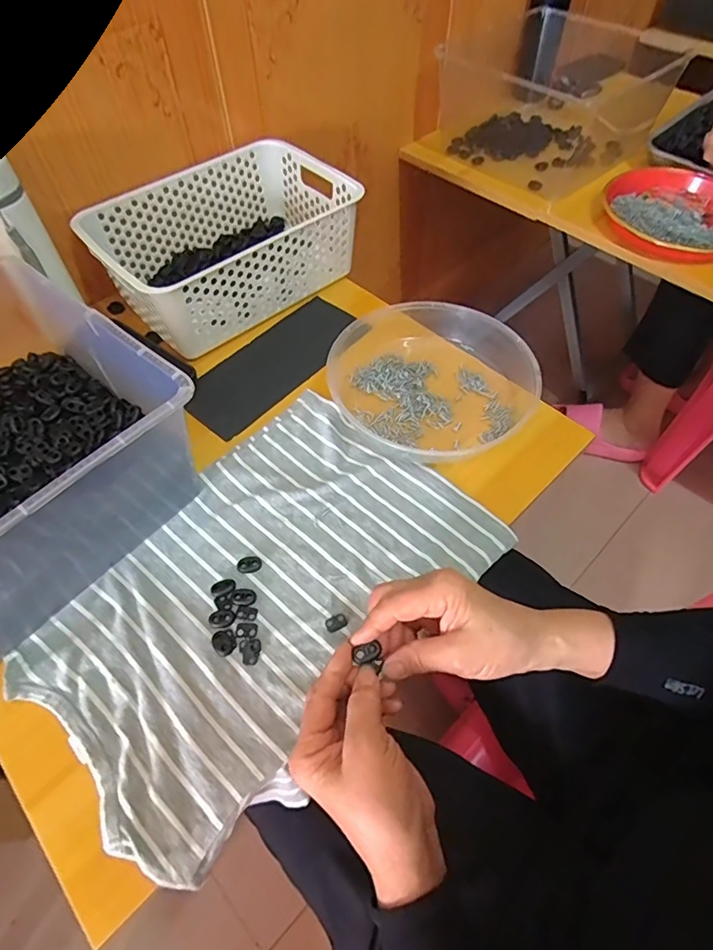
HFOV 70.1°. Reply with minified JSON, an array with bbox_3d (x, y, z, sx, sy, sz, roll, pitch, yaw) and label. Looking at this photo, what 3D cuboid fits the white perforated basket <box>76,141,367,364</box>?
[{"bbox_3d":[-0.161,-0.298,0.652,0.305,0.105,0.199,-38,64,-22],"label":"white perforated basket"}]

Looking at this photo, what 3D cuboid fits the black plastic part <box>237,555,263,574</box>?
[{"bbox_3d":[-0.098,0.082,0.465,0.022,0.004,0.016,-16,58,-10],"label":"black plastic part"}]

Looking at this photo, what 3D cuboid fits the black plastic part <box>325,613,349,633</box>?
[{"bbox_3d":[-0.017,0.126,0.435,0.018,0.004,0.013,-25,60,-15],"label":"black plastic part"}]

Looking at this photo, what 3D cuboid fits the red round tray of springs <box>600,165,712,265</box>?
[{"bbox_3d":[0.478,-0.394,0.763,0.222,0.028,0.215,0,57,0],"label":"red round tray of springs"}]

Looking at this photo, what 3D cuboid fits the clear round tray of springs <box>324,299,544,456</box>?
[{"bbox_3d":[0.077,-0.114,0.570,0.208,0.037,0.219,0,57,0],"label":"clear round tray of springs"}]

